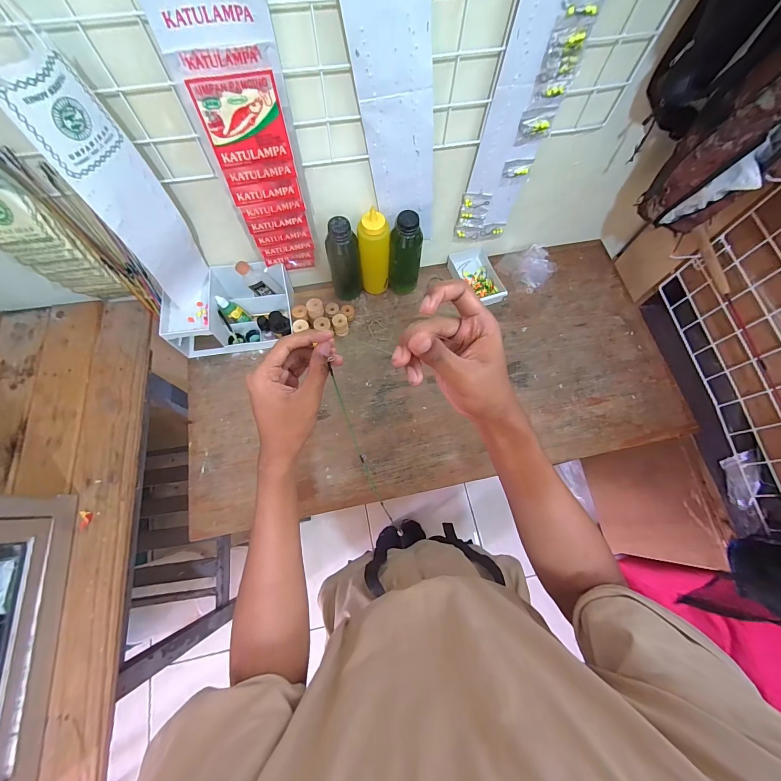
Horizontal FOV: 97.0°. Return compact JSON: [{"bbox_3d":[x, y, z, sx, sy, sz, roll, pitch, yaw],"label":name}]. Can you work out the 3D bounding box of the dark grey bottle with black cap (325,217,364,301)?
[{"bbox_3d":[-0.090,-0.253,0.693,0.062,0.180,0.058,-8,71,-4],"label":"dark grey bottle with black cap"}]

